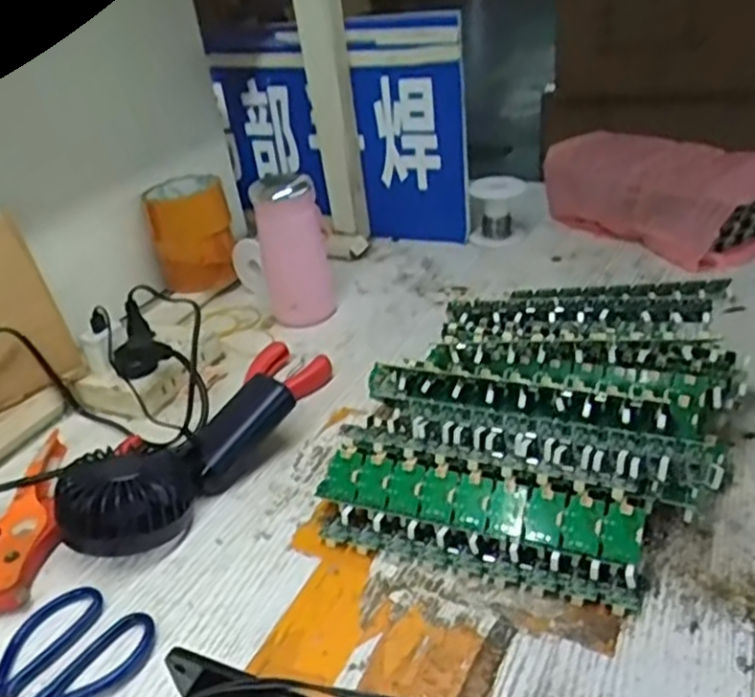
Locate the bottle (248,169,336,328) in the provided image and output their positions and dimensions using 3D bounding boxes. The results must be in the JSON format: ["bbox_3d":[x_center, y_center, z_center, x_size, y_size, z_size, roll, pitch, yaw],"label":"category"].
[{"bbox_3d":[-0.085,-0.102,0.740,0.066,0.134,0.077,-11,32,-7],"label":"bottle"}]

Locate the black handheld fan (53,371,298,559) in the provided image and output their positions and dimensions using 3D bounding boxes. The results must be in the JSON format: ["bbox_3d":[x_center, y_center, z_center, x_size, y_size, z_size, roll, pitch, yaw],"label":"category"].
[{"bbox_3d":[-0.141,0.083,0.531,0.078,0.053,0.179,22,42,39],"label":"black handheld fan"}]

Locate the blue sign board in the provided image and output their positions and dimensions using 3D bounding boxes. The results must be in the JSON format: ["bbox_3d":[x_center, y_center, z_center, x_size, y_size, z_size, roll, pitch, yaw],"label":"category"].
[{"bbox_3d":[-0.045,-0.244,0.854,0.303,0.253,0.027,9,35,24],"label":"blue sign board"}]

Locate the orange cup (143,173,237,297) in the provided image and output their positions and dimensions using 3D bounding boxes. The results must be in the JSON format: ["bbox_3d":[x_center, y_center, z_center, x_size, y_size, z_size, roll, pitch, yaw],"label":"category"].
[{"bbox_3d":[-0.203,-0.129,0.814,0.085,0.103,0.079,-14,32,-11],"label":"orange cup"}]

